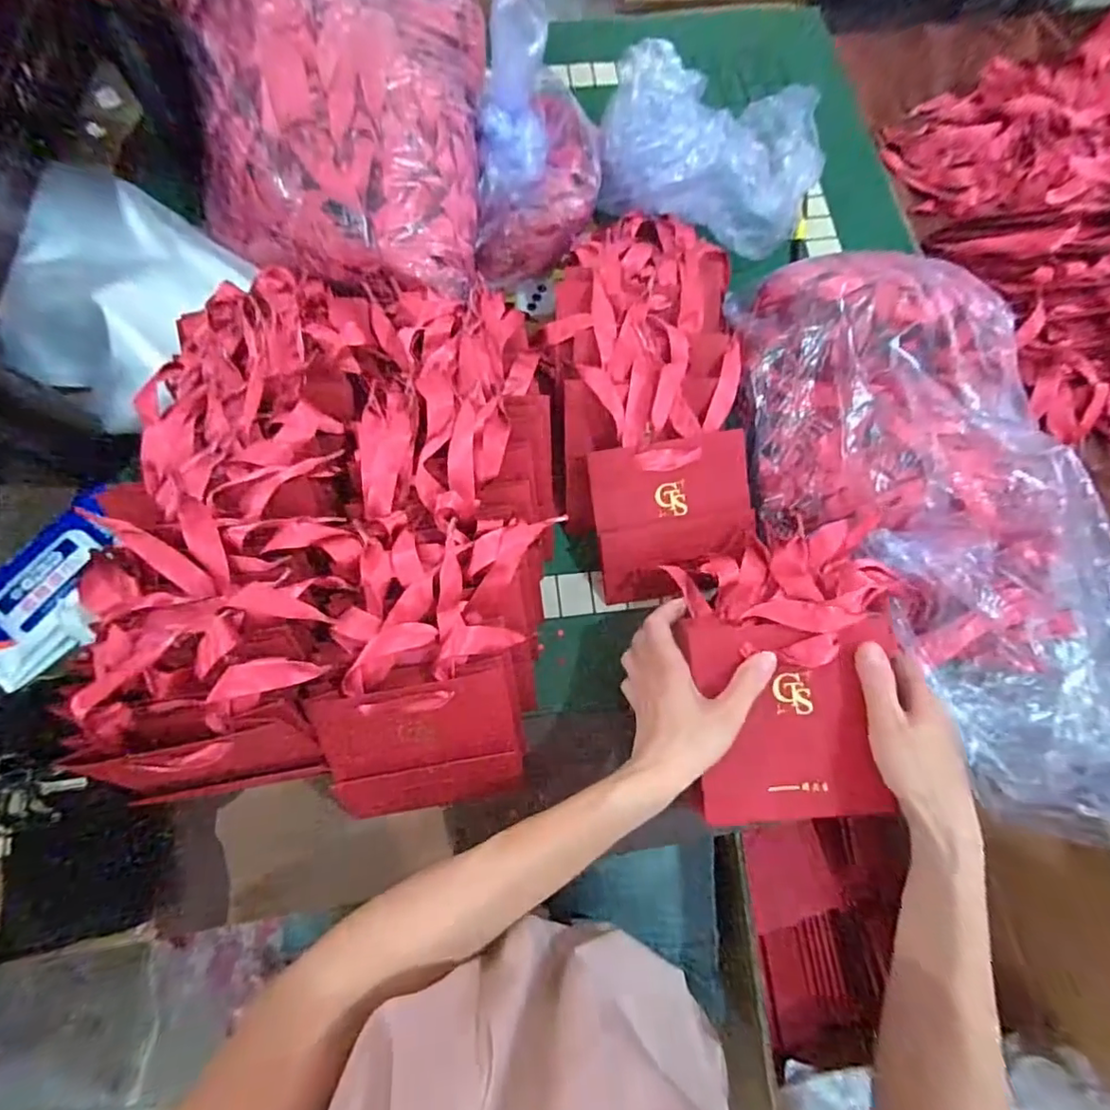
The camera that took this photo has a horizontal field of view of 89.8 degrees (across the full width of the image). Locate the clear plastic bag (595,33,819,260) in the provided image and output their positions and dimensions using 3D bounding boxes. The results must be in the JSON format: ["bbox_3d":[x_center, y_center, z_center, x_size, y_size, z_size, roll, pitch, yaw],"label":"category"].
[{"bbox_3d":[0.166,-0.428,0.589,0.224,0.081,0.177,19,73,4],"label":"clear plastic bag"}]

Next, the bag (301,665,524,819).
[{"bbox_3d":[-0.100,0.151,0.429,0.141,0.130,0.011,-8,28,-6],"label":"bag"}]

